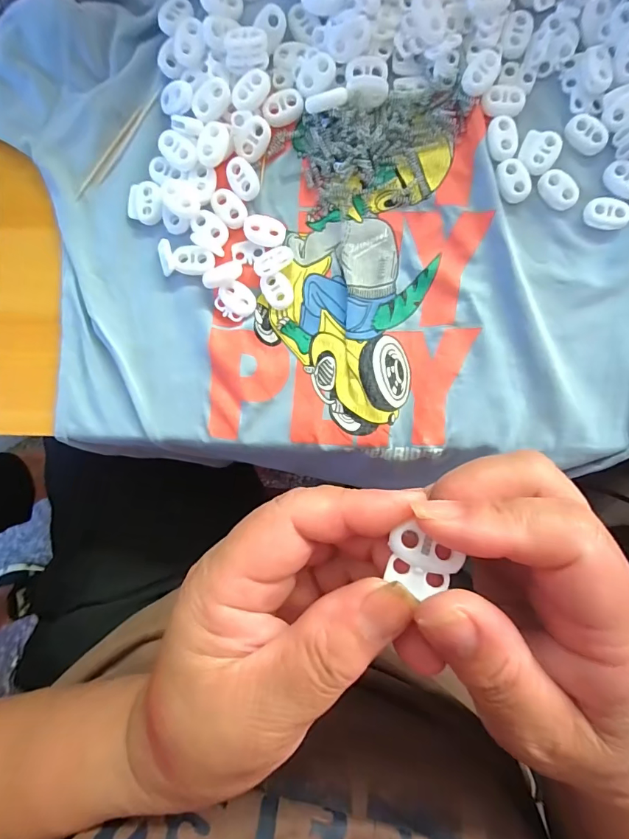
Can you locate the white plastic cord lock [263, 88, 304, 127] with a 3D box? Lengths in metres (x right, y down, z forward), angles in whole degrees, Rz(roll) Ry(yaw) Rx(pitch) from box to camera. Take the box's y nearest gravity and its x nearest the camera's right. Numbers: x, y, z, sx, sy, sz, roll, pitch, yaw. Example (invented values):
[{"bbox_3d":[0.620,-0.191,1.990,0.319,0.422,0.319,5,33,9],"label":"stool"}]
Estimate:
[{"bbox_3d":[-0.017,-0.167,0.224,0.022,0.005,0.015,-29,90,3],"label":"white plastic cord lock"}]

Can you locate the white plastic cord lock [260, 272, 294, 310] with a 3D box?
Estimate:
[{"bbox_3d":[-0.020,-0.070,0.226,0.015,0.004,0.020,-20,90,3],"label":"white plastic cord lock"}]

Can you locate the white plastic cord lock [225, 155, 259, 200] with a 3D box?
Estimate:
[{"bbox_3d":[-0.039,-0.130,0.225,0.016,0.004,0.023,-20,90,3],"label":"white plastic cord lock"}]

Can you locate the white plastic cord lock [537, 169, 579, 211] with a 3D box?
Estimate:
[{"bbox_3d":[0.128,-0.121,0.219,0.013,0.006,0.023,-42,89,3],"label":"white plastic cord lock"}]

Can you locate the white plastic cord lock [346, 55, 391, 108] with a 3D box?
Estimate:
[{"bbox_3d":[0.028,-0.177,0.219,0.022,0.006,0.024,1,91,3],"label":"white plastic cord lock"}]

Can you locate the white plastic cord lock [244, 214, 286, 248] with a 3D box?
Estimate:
[{"bbox_3d":[-0.027,-0.102,0.227,0.021,0.006,0.016,14,92,2],"label":"white plastic cord lock"}]

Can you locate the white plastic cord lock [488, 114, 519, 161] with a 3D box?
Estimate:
[{"bbox_3d":[0.099,-0.148,0.219,0.015,0.004,0.023,2,91,3],"label":"white plastic cord lock"}]

